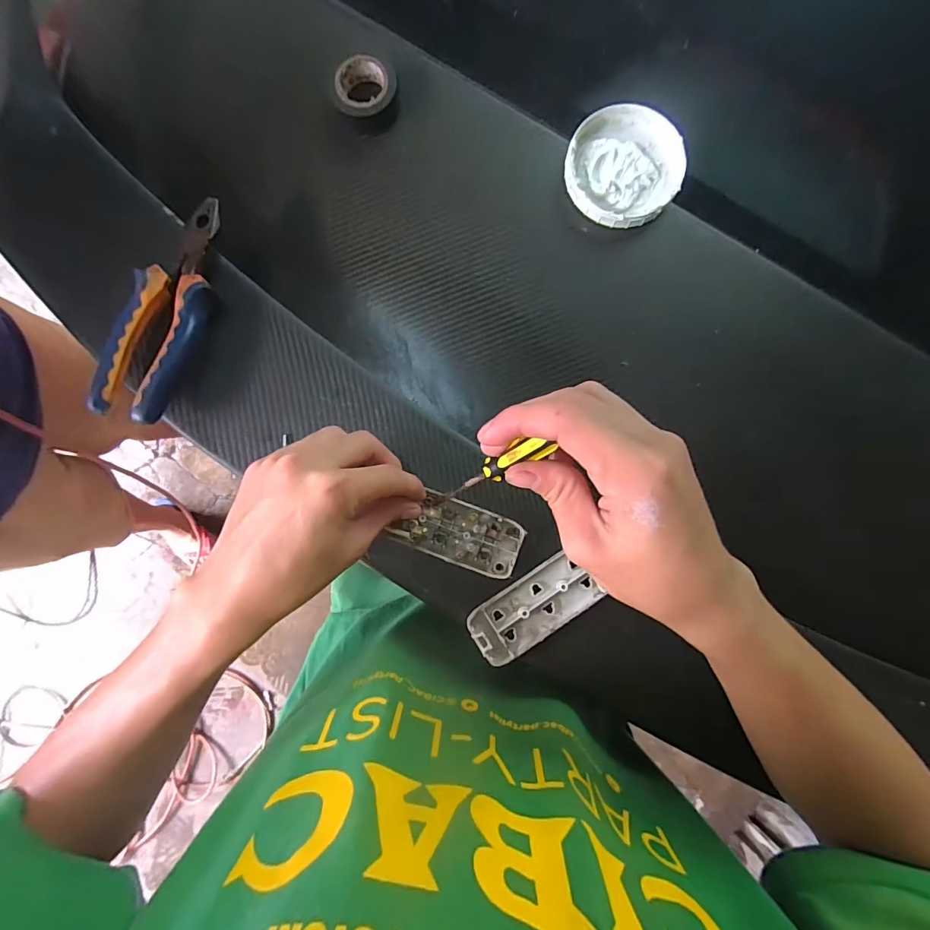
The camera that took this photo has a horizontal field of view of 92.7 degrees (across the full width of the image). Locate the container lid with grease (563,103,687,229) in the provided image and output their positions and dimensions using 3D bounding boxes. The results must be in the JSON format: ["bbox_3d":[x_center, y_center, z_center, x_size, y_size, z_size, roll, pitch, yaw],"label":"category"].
[{"bbox_3d":[0.132,-0.249,0.368,0.093,0.017,0.093,0,84,-3],"label":"container lid with grease"}]

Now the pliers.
[{"bbox_3d":[-0.219,-0.118,0.326,0.051,0.024,0.175,11,84,-2],"label":"pliers"}]

